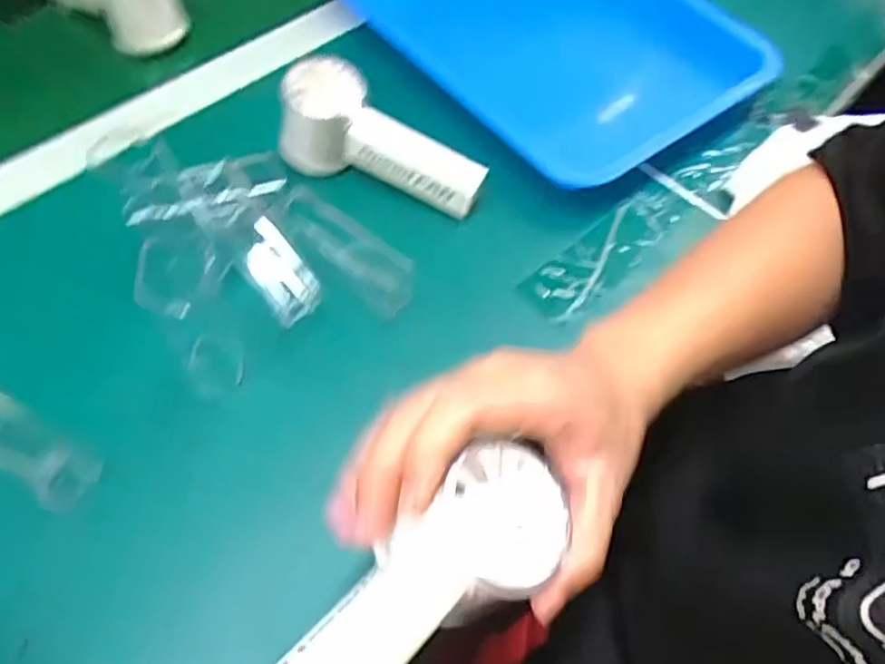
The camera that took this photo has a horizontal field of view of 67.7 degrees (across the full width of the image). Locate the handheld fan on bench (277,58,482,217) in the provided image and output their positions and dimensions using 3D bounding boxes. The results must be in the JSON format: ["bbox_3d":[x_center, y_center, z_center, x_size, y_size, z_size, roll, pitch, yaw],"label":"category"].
[{"bbox_3d":[-0.038,-0.133,0.456,0.143,0.063,0.049,20,58,8],"label":"handheld fan on bench"}]

